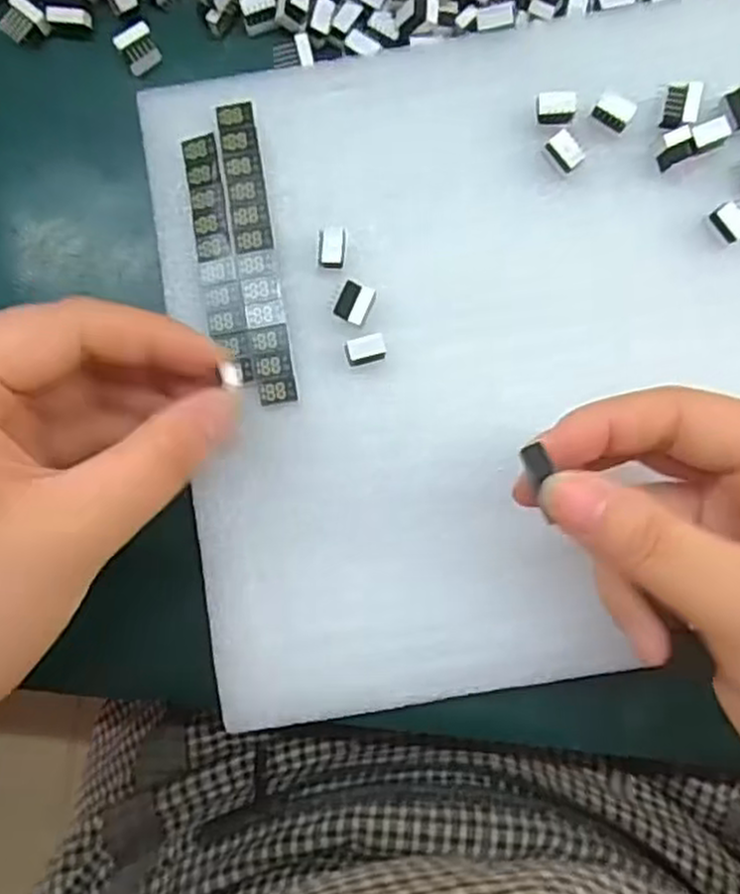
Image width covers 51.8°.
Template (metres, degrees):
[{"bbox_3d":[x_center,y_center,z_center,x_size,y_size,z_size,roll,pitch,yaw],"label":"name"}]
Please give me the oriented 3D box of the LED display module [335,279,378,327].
[{"bbox_3d":[-0.005,-0.046,0.245,0.010,0.009,0.012,23,89,1],"label":"LED display module"}]

